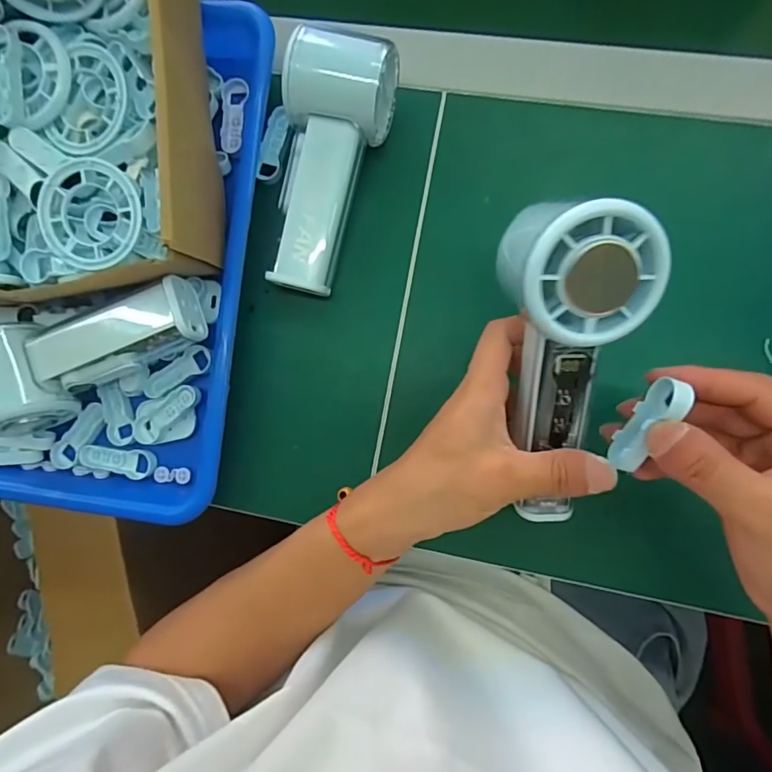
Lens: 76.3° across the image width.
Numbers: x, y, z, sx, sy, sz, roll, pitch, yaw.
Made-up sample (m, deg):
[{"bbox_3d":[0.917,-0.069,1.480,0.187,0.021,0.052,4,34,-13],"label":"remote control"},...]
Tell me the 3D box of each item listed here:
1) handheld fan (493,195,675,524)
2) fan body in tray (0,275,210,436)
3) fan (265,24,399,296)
[{"bbox_3d":[0.082,-0.006,0.228,0.064,0.037,0.153,1,124,6],"label":"handheld fan"},{"bbox_3d":[-0.183,-0.019,0.305,0.145,0.047,0.062,-16,84,5],"label":"fan body in tray"},{"bbox_3d":[-0.037,-0.132,0.299,0.058,0.057,0.147,15,88,7],"label":"fan"}]

